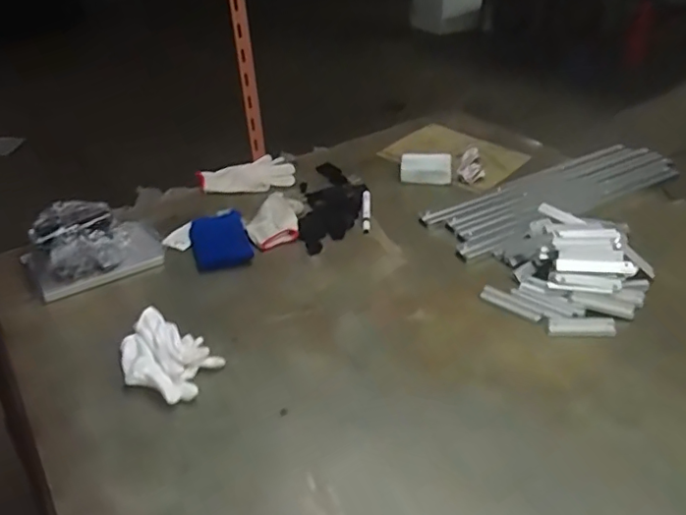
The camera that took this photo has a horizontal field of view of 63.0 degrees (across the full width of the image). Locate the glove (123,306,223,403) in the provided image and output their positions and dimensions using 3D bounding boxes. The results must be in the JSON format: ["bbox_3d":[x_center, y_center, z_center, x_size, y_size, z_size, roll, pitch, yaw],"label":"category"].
[{"bbox_3d":[-0.257,0.141,0.805,0.148,0.037,0.115,14,39,21],"label":"glove"}]

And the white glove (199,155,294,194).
[{"bbox_3d":[-0.213,-0.184,1.253,0.203,0.018,0.128,-16,38,-19],"label":"white glove"}]

